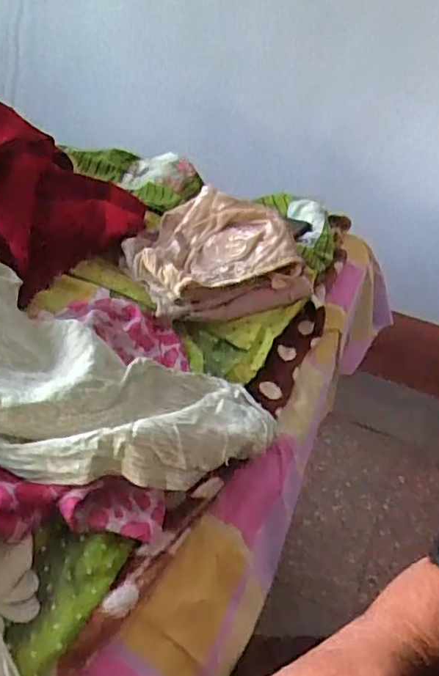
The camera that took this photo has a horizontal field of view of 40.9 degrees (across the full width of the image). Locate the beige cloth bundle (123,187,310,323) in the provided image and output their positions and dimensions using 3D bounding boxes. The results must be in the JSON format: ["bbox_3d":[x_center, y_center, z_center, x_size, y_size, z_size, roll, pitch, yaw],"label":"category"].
[{"bbox_3d":[-0.003,-0.102,0.703,0.200,0.087,0.162,-11,40,-23],"label":"beige cloth bundle"}]

